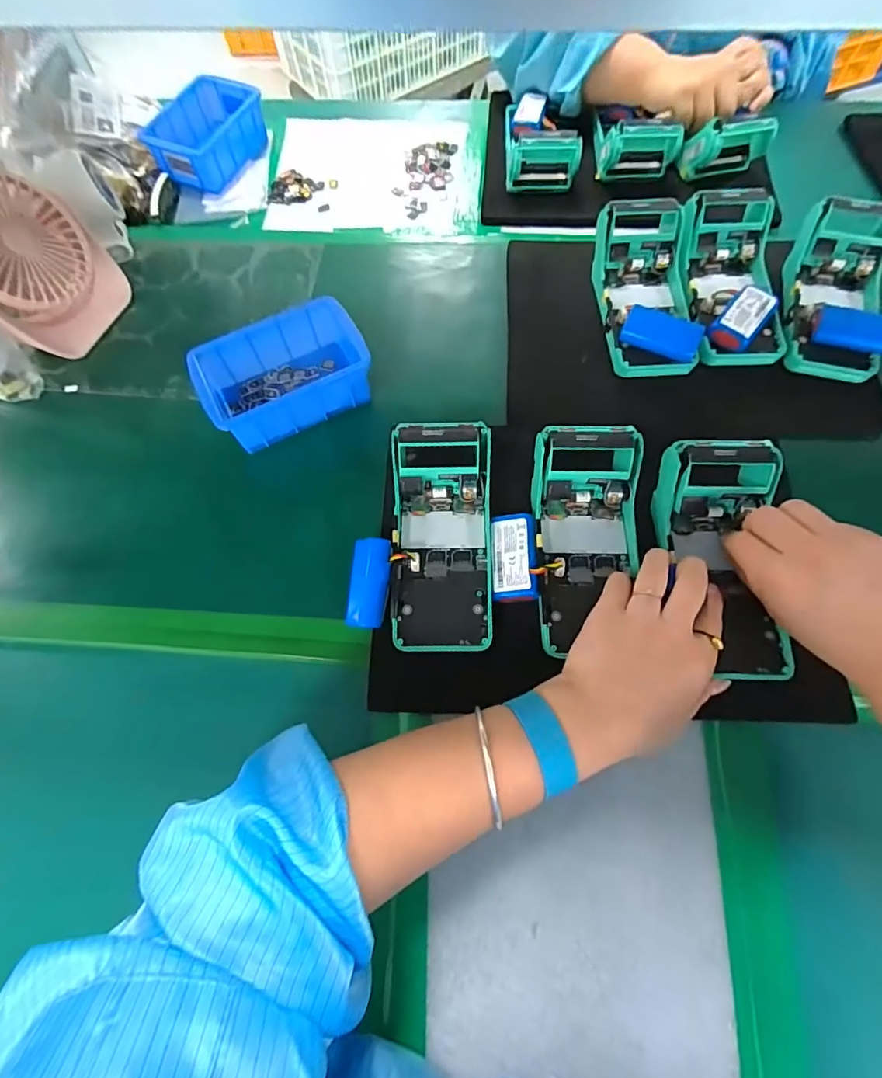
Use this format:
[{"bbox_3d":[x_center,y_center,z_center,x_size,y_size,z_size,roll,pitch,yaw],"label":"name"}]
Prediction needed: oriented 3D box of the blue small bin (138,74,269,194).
[{"bbox_3d":[-0.302,-0.524,0.631,0.098,0.053,0.158,31,71,12],"label":"blue small bin"}]

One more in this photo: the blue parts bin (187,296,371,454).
[{"bbox_3d":[-0.144,-0.154,0.448,0.147,0.055,0.099,-27,70,-10],"label":"blue parts bin"}]

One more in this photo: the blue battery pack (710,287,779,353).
[{"bbox_3d":[0.278,-0.202,0.448,0.037,0.022,0.069,37,70,11],"label":"blue battery pack"}]

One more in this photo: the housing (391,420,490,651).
[{"bbox_3d":[0.001,-0.012,0.367,0.076,0.058,0.185,1,68,1],"label":"housing"}]

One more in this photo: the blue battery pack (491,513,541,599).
[{"bbox_3d":[0.057,0.013,0.373,0.034,0.013,0.068,-8,65,18],"label":"blue battery pack"}]

